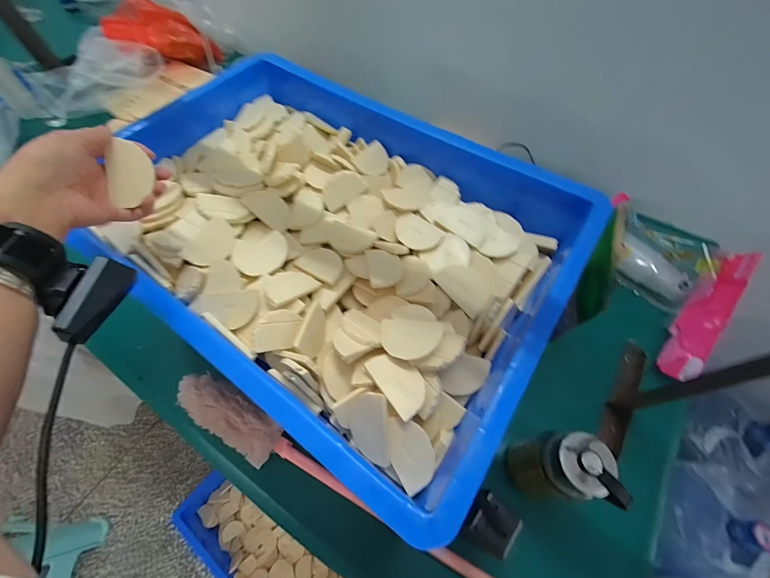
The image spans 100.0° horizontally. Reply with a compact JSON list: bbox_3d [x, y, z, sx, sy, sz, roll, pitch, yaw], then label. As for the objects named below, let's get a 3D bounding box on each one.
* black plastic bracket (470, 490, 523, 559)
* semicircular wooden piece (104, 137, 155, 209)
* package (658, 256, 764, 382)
[{"bbox_3d":[0.129,0.276,0.380,0.051,0.019,0.050,35,67,17],"label":"black plastic bracket"},{"bbox_3d":[-0.260,-0.117,0.329,0.037,0.004,0.062,10,97,-13],"label":"semicircular wooden piece"},{"bbox_3d":[0.578,0.041,0.577,0.058,0.036,0.271,35,85,17],"label":"package"}]

